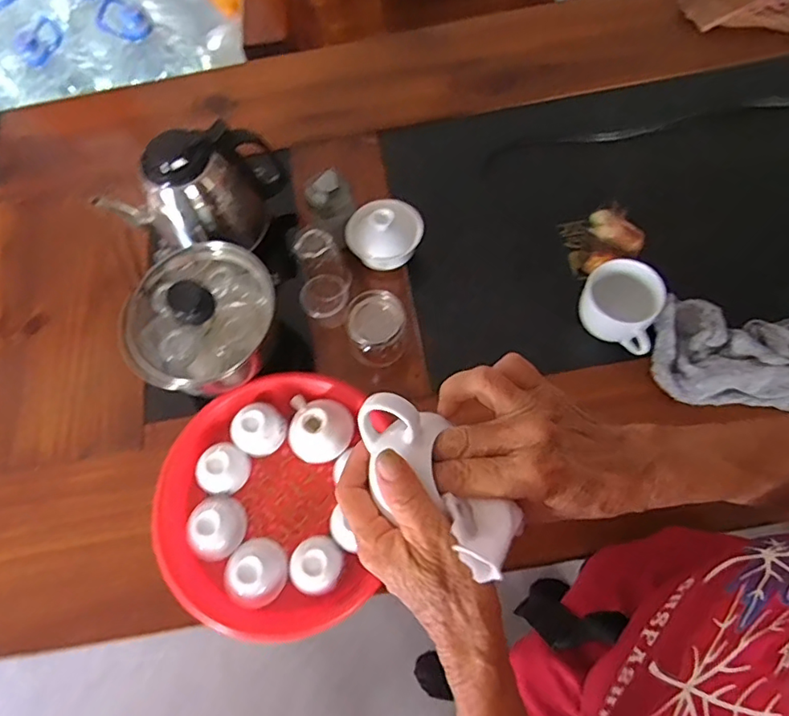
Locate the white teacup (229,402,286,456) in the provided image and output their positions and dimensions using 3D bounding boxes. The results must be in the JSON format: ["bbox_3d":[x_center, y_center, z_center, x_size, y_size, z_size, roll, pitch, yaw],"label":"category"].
[{"bbox_3d":[-0.145,0.076,0.588,0.053,0.033,0.051,-2,67,5],"label":"white teacup"}]

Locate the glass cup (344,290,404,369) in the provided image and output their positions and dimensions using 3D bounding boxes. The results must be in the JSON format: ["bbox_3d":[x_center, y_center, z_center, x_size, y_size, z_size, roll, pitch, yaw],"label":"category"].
[{"bbox_3d":[-0.021,-0.031,0.609,0.060,0.070,0.059,-2,67,5],"label":"glass cup"}]

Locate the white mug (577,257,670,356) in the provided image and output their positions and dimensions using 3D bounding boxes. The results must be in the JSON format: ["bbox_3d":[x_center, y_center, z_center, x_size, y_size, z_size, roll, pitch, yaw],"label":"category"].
[{"bbox_3d":[0.245,-0.055,0.593,0.089,0.061,0.072,36,75,18],"label":"white mug"}]

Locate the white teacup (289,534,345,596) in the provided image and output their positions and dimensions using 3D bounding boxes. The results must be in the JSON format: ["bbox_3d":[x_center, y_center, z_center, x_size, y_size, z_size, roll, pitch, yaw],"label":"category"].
[{"bbox_3d":[-0.075,0.202,0.536,0.051,0.026,0.051,-2,67,5],"label":"white teacup"}]

